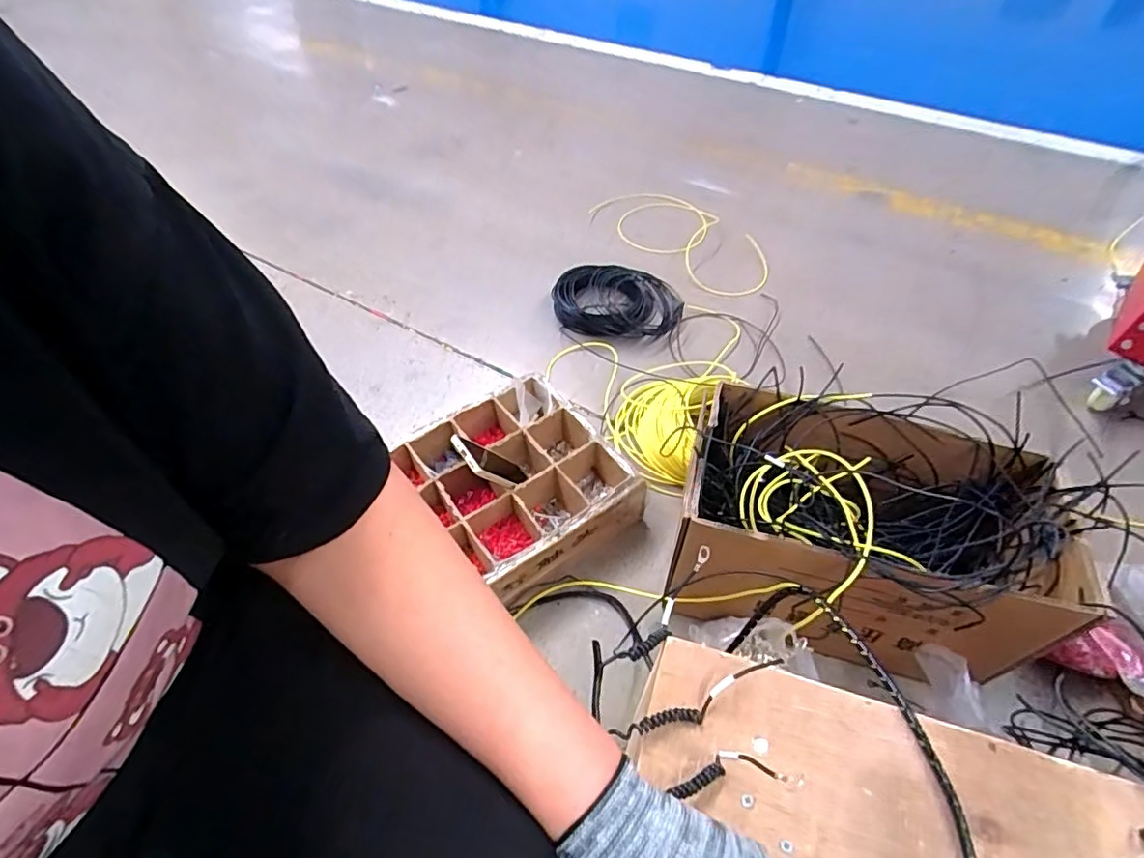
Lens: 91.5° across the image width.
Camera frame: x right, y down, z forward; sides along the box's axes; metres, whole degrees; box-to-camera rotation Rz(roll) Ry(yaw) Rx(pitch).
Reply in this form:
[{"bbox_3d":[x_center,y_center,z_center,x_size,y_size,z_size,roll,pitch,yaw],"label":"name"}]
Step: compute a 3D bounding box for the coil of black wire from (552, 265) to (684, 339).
[{"bbox_3d":[0.091,-0.252,1.133,0.259,0.059,0.174,14,52,11],"label":"coil of black wire"}]

